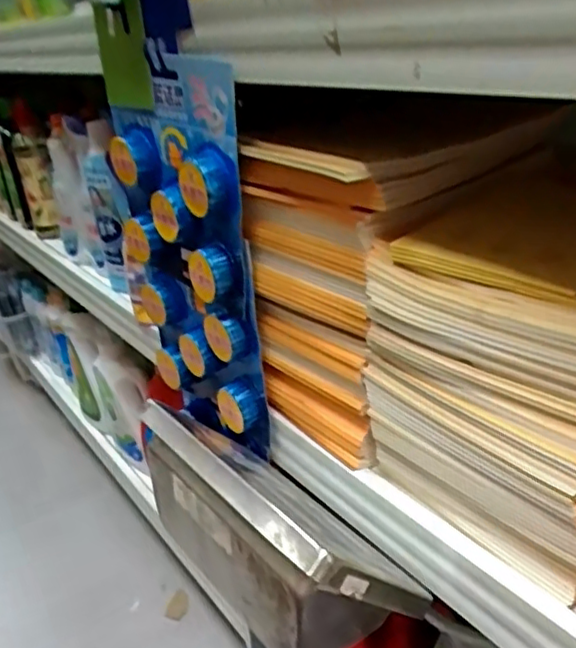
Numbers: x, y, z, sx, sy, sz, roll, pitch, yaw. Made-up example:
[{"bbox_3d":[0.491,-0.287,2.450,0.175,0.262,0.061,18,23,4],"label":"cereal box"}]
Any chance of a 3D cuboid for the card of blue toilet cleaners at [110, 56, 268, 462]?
[{"bbox_3d":[-0.105,-0.051,0.643,0.065,0.383,0.217,-18,30,-23],"label":"card of blue toilet cleaners"}]

